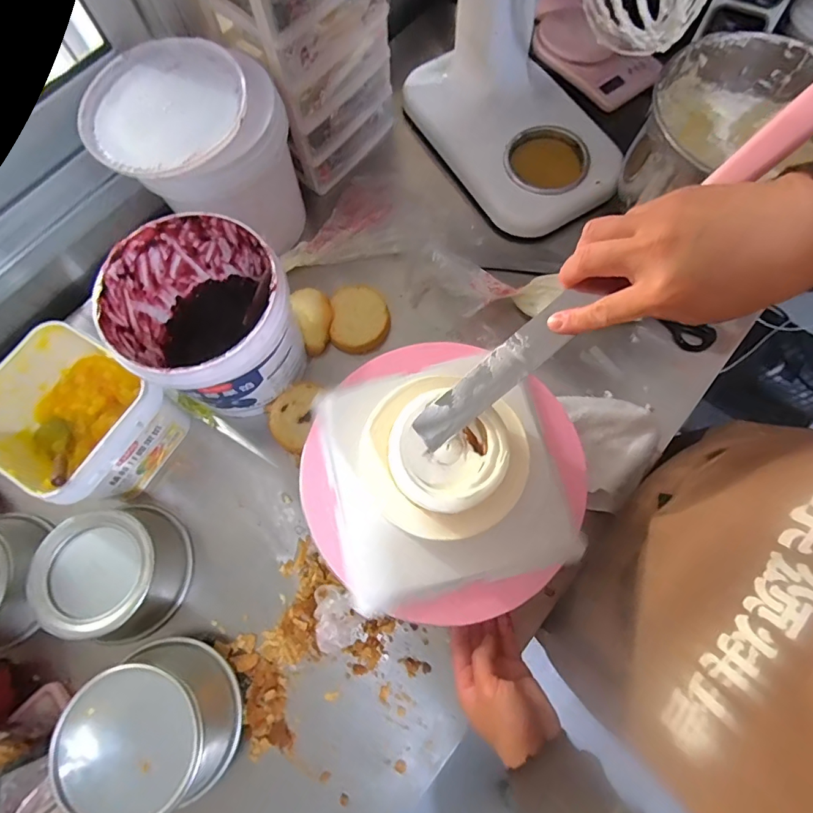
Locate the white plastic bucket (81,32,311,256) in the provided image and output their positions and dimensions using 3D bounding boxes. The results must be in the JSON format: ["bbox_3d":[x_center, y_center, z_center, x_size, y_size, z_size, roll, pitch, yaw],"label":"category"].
[{"bbox_3d":[-0.271,-0.332,0.624,0.226,0.172,0.190,28,75,10],"label":"white plastic bucket"}]

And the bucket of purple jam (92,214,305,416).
[{"bbox_3d":[-0.235,-0.102,0.572,0.194,0.162,0.188,-1,72,2],"label":"bucket of purple jam"}]

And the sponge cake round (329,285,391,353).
[{"bbox_3d":[-0.067,-0.125,0.668,0.081,0.030,0.091,3,72,3],"label":"sponge cake round"}]

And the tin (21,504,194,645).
[{"bbox_3d":[-0.342,0.201,0.556,0.145,0.107,0.146,38,77,13],"label":"tin"}]

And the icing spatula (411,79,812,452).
[{"bbox_3d":[0.138,-0.085,0.332,0.352,0.010,0.030,-42,73,20],"label":"icing spatula"}]

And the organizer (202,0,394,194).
[{"bbox_3d":[-0.129,-0.494,0.639,0.133,0.307,0.197,42,78,14],"label":"organizer"}]

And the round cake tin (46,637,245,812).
[{"bbox_3d":[-0.260,0.326,0.480,0.142,0.113,0.138,-1,72,2],"label":"round cake tin"}]

